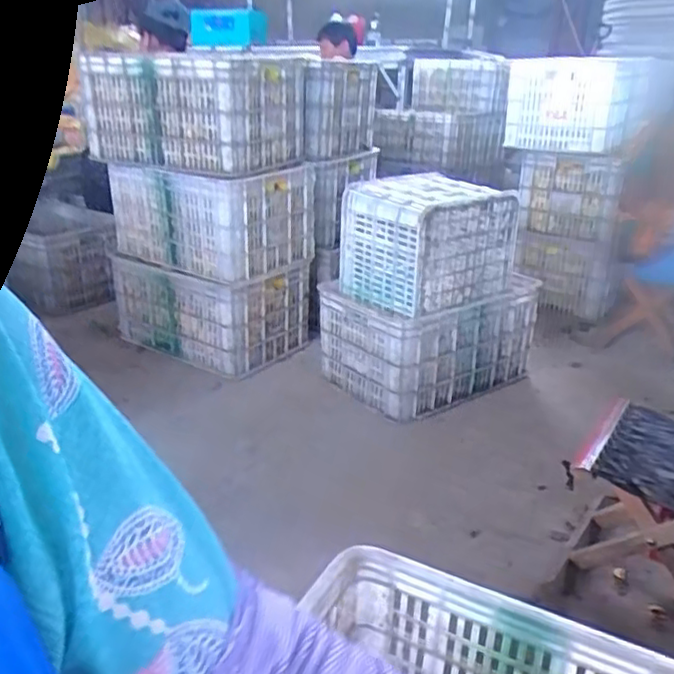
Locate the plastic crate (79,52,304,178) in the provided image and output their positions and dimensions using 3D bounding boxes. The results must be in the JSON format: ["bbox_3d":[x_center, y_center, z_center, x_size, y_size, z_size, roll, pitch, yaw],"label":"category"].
[{"bbox_3d":[-0.369,-0.600,1.736,0.479,0.266,0.329,13,26,27],"label":"plastic crate"}]

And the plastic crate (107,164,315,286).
[{"bbox_3d":[-0.346,-0.356,1.863,0.485,0.266,0.349,18,29,36],"label":"plastic crate"}]

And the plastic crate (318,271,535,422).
[{"bbox_3d":[0.251,-0.005,1.763,0.503,0.267,0.322,-15,28,-33],"label":"plastic crate"}]

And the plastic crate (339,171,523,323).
[{"bbox_3d":[0.225,-0.246,1.648,0.343,0.269,0.316,-19,30,-38],"label":"plastic crate"}]

